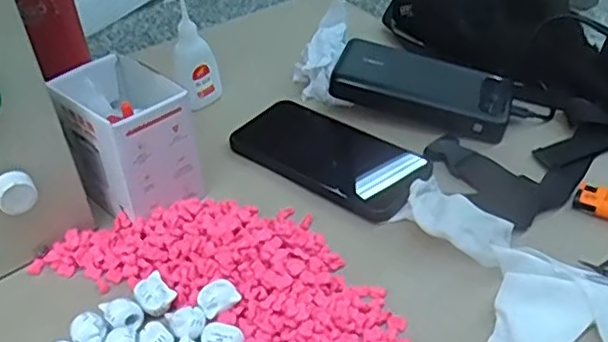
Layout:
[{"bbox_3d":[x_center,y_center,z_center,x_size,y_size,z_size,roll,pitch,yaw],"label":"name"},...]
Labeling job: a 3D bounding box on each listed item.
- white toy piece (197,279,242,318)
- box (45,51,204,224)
[{"bbox_3d":[-0.055,0.081,0.400,0.024,0.013,0.019,-25,44,-23],"label":"white toy piece"},{"bbox_3d":[-0.131,-0.022,0.471,0.090,0.094,0.068,28,49,33],"label":"box"}]

